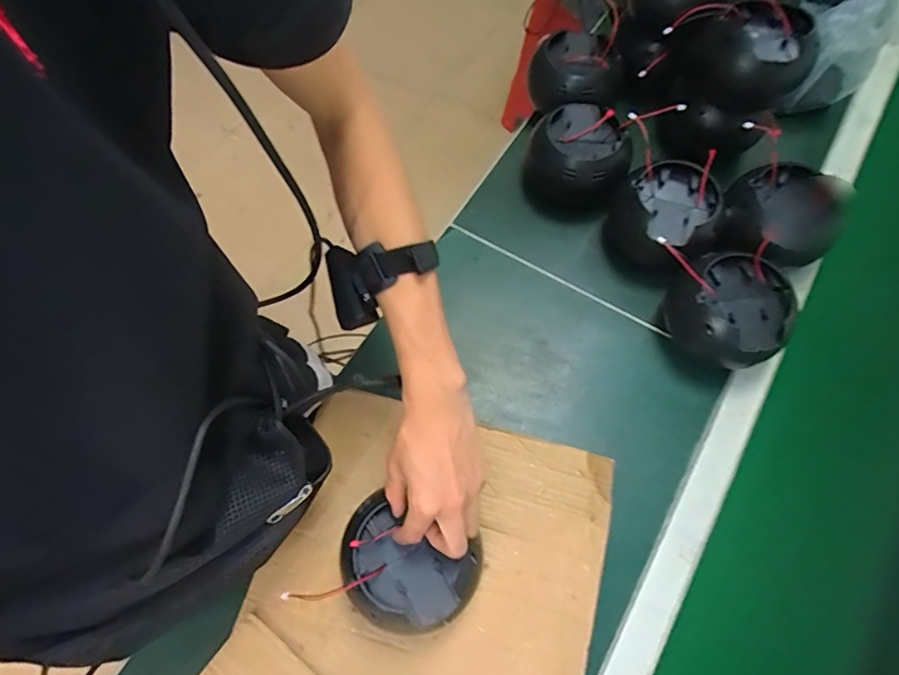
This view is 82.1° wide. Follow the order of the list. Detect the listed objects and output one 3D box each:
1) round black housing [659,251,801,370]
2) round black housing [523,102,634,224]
[{"bbox_3d":[0.319,-0.029,0.594,0.113,0.098,0.129,-29,69,-10],"label":"round black housing"},{"bbox_3d":[0.172,-0.231,0.706,0.133,0.104,0.128,31,72,15],"label":"round black housing"}]

